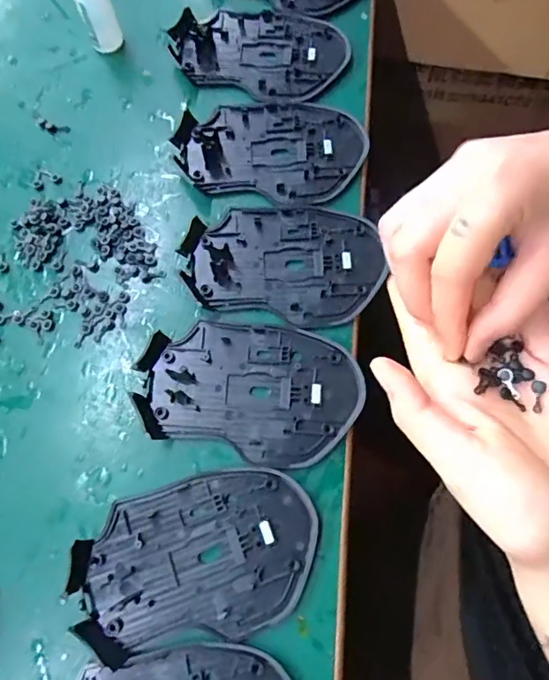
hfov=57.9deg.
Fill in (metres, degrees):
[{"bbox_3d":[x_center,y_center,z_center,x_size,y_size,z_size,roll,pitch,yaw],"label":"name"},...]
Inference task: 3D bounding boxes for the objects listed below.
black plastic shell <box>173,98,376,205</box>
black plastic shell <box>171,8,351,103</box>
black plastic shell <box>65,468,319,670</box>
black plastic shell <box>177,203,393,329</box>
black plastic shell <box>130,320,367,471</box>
[{"bbox_3d":[-0.003,-0.121,0.309,0.113,0.009,0.071,11,73,6],"label":"black plastic shell"},{"bbox_3d":[-0.010,-0.194,0.331,0.115,0.011,0.073,6,72,4],"label":"black plastic shell"},{"bbox_3d":[-0.036,0.104,0.238,0.113,0.009,0.071,-11,72,-1],"label":"black plastic shell"},{"bbox_3d":[0.005,-0.047,0.285,0.112,0.006,0.071,11,73,6],"label":"black plastic shell"},{"bbox_3d":[-0.013,0.025,0.261,0.113,0.011,0.070,11,73,6],"label":"black plastic shell"}]

